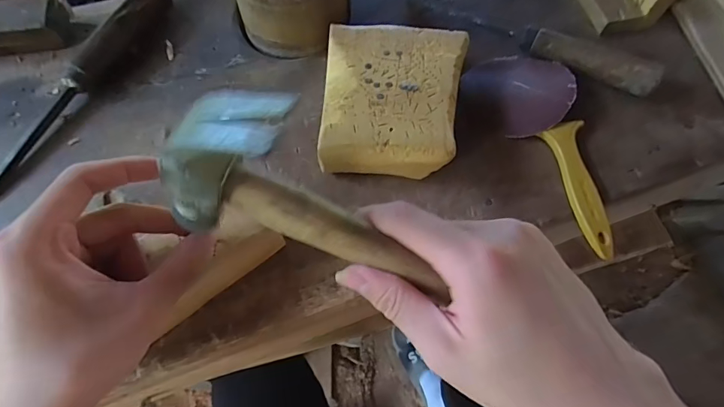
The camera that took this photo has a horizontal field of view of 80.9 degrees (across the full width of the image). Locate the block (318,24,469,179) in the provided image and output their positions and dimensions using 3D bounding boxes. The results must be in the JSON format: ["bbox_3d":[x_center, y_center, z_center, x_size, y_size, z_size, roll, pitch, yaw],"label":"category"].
[{"bbox_3d":[0.025,-0.079,0.346,0.113,0.042,0.136,5,65,0],"label":"block"}]

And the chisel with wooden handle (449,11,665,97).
[{"bbox_3d":[0.169,-0.141,0.382,0.184,0.030,0.026,32,67,12],"label":"chisel with wooden handle"}]

